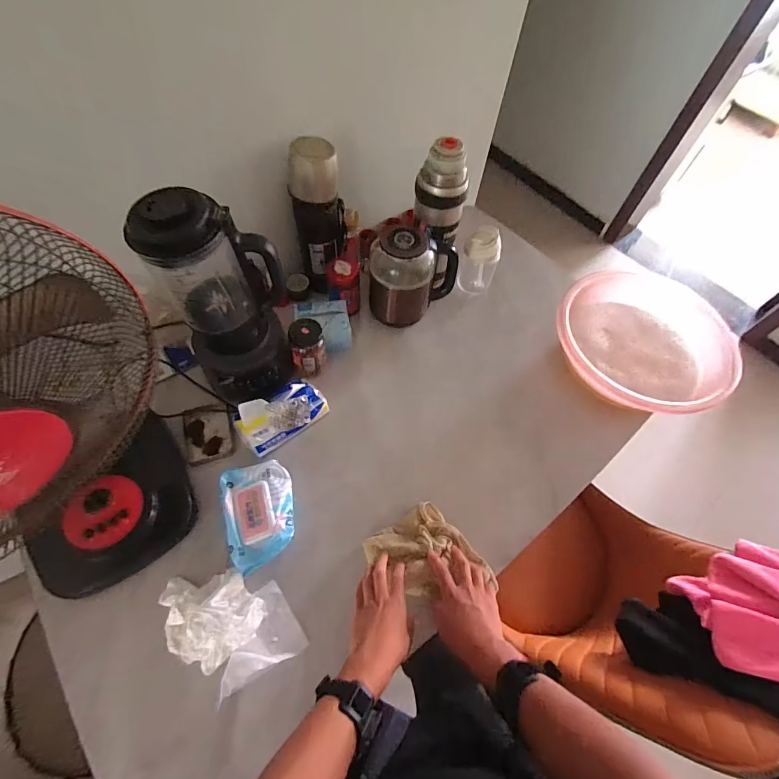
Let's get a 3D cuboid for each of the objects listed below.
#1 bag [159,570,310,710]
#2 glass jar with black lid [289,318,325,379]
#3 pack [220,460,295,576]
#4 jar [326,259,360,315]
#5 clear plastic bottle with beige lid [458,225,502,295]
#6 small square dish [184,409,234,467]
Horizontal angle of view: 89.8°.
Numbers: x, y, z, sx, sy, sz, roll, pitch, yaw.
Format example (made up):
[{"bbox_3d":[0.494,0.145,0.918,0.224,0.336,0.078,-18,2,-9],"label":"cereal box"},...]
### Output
[{"bbox_3d":[-0.250,0.349,0.591,0.165,0.062,0.193,-31,67,-19],"label":"bag"},{"bbox_3d":[-0.166,-0.080,0.799,0.065,0.122,0.058,-10,62,-9],"label":"glass jar with black lid"},{"bbox_3d":[-0.227,0.214,0.674,0.114,0.039,0.171,-8,62,-8],"label":"pack"},{"bbox_3d":[-0.105,-0.227,0.899,0.072,0.131,0.067,2,61,-3],"label":"jar"},{"bbox_3d":[0.215,-0.311,0.947,0.080,0.160,0.060,7,61,0],"label":"clear plastic bottle with beige lid"},{"bbox_3d":[-0.355,0.086,0.773,0.088,0.030,0.120,-15,63,-12],"label":"small square dish"}]

